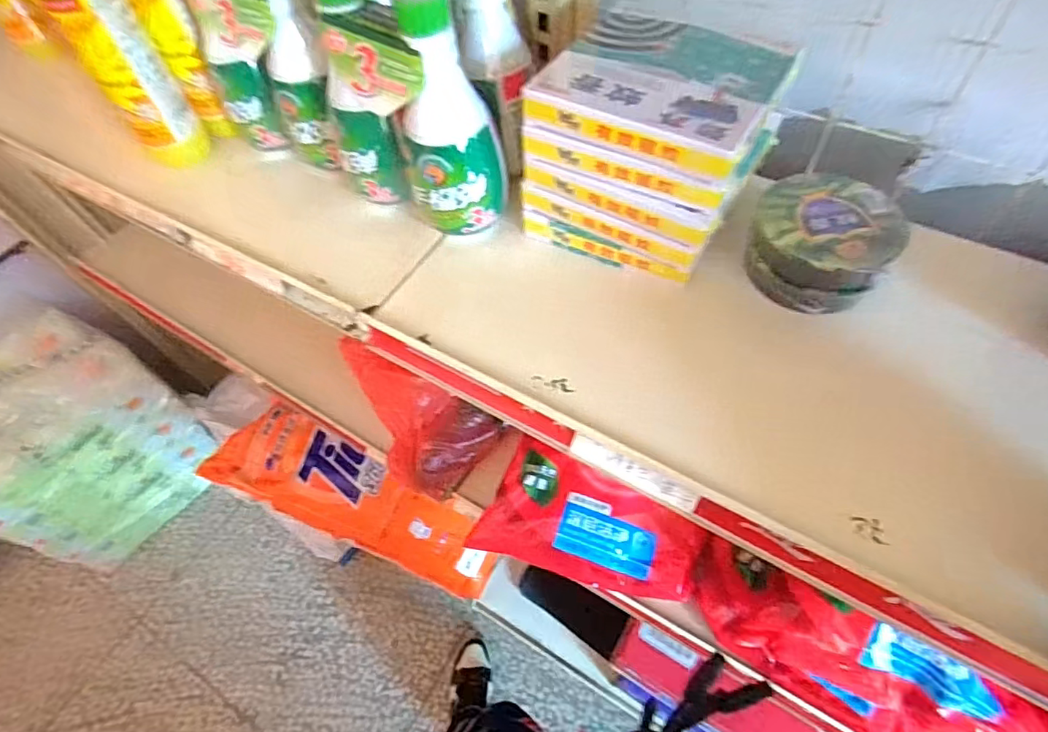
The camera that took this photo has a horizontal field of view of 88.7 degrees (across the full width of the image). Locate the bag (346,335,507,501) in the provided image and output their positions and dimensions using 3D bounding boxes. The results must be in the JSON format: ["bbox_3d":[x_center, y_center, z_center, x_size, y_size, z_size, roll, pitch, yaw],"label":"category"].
[{"bbox_3d":[-0.133,0.089,0.701,0.195,0.149,0.120,13,60,12],"label":"bag"}]

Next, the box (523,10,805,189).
[{"bbox_3d":[0.095,-0.188,0.358,0.141,0.022,0.131,26,64,19],"label":"box"}]

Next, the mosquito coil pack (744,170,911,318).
[{"bbox_3d":[0.211,-0.088,0.384,0.090,0.045,0.096,10,59,10],"label":"mosquito coil pack"}]

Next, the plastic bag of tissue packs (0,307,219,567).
[{"bbox_3d":[-1.050,0.139,1.203,0.342,0.622,0.419,30,65,20],"label":"plastic bag of tissue packs"}]

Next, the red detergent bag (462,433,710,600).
[{"bbox_3d":[0.080,0.203,0.661,0.258,0.046,0.148,22,62,17],"label":"red detergent bag"}]

